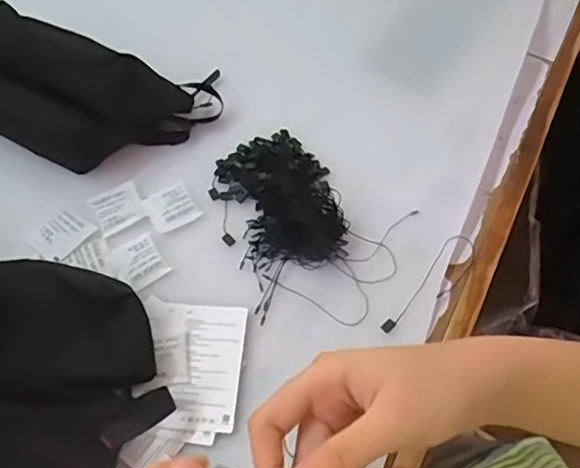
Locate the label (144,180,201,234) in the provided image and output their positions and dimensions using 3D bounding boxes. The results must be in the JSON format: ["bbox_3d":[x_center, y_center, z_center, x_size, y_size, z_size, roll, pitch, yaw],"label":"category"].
[{"bbox_3d":[-0.096,-0.021,0.480,0.037,0.005,0.038,-30,66,-18],"label":"label"}]

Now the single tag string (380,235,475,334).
[{"bbox_3d":[0.110,0.042,0.457,0.028,0.008,0.105,40,67,6],"label":"single tag string"}]

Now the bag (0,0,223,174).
[{"bbox_3d":[-0.187,-0.123,0.496,0.217,0.071,0.110,17,61,7],"label":"bag"}]

